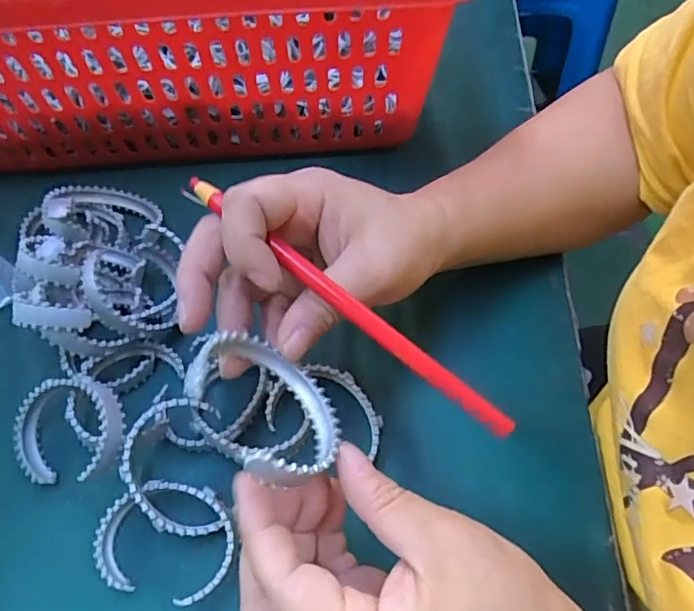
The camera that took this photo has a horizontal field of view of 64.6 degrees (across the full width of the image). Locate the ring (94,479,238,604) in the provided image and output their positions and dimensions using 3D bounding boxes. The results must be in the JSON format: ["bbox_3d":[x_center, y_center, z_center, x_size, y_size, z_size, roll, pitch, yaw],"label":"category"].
[{"bbox_3d":[-0.087,0.112,0.265,0.070,0.021,0.050,8,61,6],"label":"ring"}]

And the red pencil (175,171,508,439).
[{"bbox_3d":[-0.003,-0.001,0.233,0.170,0.009,0.010,38,68,8],"label":"red pencil"}]

